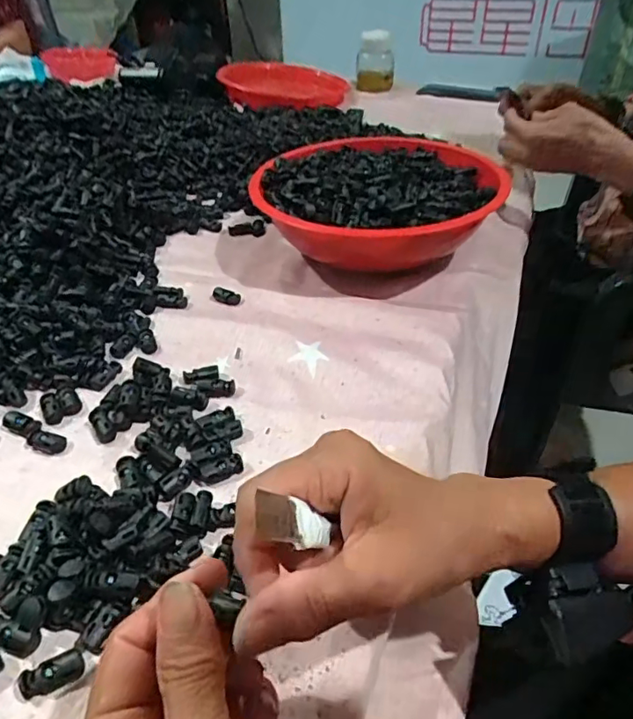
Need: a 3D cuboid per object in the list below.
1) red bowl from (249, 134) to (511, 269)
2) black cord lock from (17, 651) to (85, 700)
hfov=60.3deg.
[{"bbox_3d":[0.064,-0.157,0.571,0.234,0.089,0.241,-1,39,1],"label":"red bowl"},{"bbox_3d":[-0.126,0.151,0.260,0.028,0.009,0.012,-17,41,-18],"label":"black cord lock"}]

